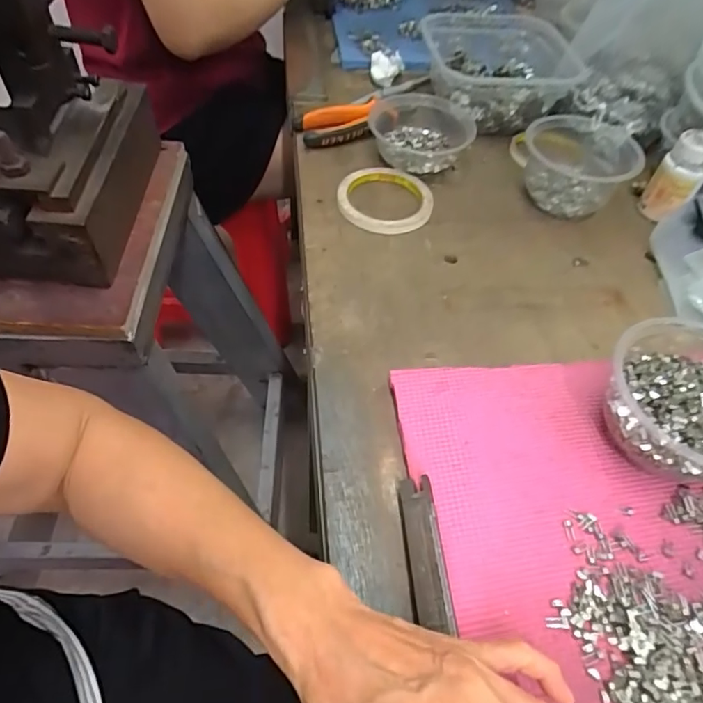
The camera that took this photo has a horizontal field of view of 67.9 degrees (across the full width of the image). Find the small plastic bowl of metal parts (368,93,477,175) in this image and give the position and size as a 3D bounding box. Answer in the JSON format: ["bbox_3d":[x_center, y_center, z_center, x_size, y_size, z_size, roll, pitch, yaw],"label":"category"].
[{"bbox_3d":[0.078,-0.247,0.596,0.113,0.046,0.111,1,52,-2],"label":"small plastic bowl of metal parts"}]

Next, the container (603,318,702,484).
[{"bbox_3d":[0.238,0.034,0.366,0.110,0.065,0.121,1,52,-2],"label":"container"}]

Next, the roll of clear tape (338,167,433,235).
[{"bbox_3d":[0.036,-0.159,0.546,0.095,0.015,0.097,1,52,-2],"label":"roll of clear tape"}]

